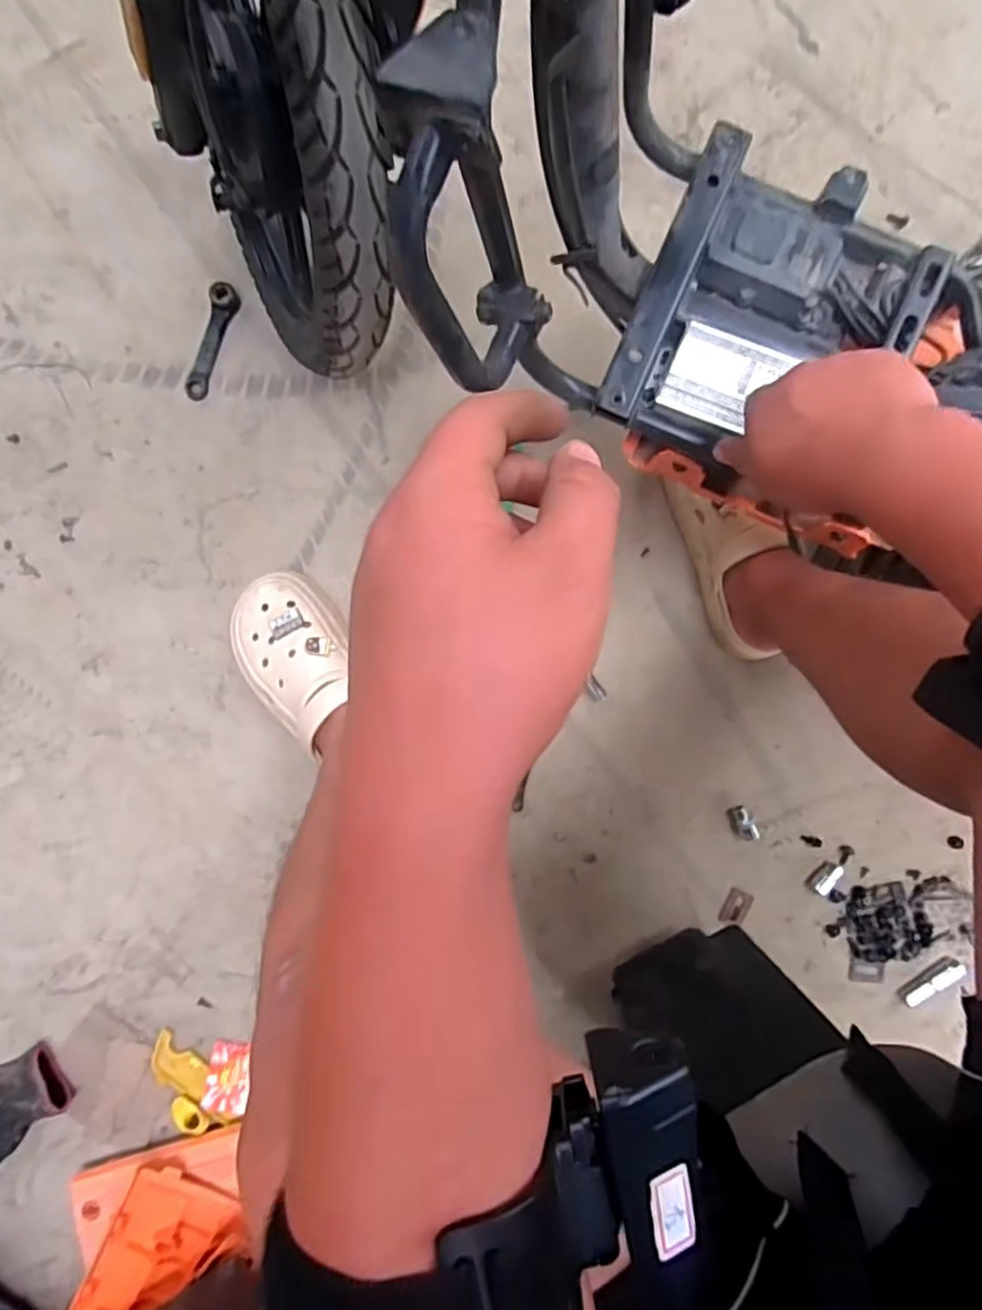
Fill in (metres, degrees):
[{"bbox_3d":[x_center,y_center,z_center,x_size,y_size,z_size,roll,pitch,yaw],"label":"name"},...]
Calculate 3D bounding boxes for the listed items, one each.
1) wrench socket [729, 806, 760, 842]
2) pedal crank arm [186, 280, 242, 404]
[{"bbox_3d":[0.299,0.199,0.780,0.022,0.019,0.043,-28,93,-2],"label":"wrench socket"},{"bbox_3d":[-0.308,-0.345,0.727,0.029,0.020,0.126,18,90,-4],"label":"pedal crank arm"}]

